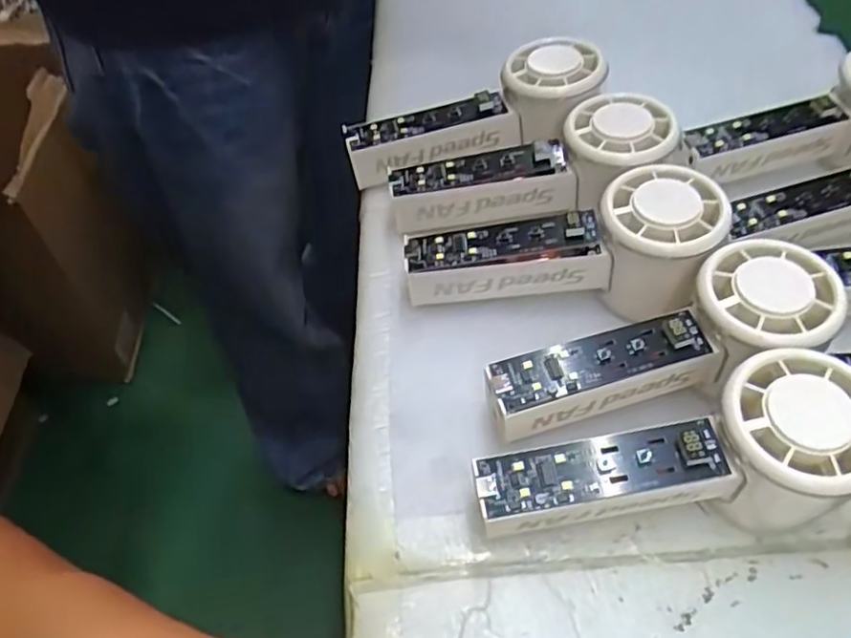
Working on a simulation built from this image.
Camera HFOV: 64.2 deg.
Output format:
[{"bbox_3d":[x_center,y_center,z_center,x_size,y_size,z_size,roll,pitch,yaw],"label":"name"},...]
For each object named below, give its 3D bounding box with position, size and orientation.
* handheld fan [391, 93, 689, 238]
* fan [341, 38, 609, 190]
[{"bbox_3d":[0.057,-0.076,0.360,0.152,0.037,0.060,-17,53,9],"label":"handheld fan"},{"bbox_3d":[0.029,-0.115,0.391,0.151,0.030,0.058,-18,54,6],"label":"fan"}]

